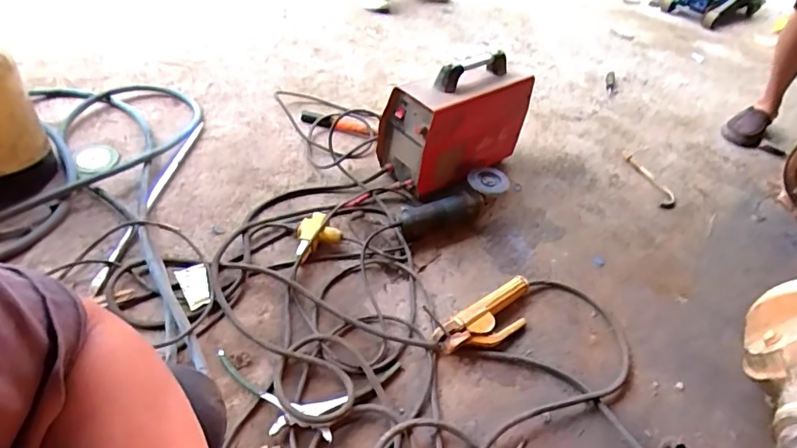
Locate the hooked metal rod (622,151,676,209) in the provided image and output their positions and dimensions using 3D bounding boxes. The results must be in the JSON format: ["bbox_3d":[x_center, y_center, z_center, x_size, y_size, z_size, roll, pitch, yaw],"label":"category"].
[{"bbox_3d":[0.696,-0.129,1.388,0.057,0.014,0.241,-2,44,-13],"label":"hooked metal rod"}]

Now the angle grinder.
[{"bbox_3d":[0.123,-0.046,1.122,0.269,0.079,0.089,-27,51,-13],"label":"angle grinder"}]

